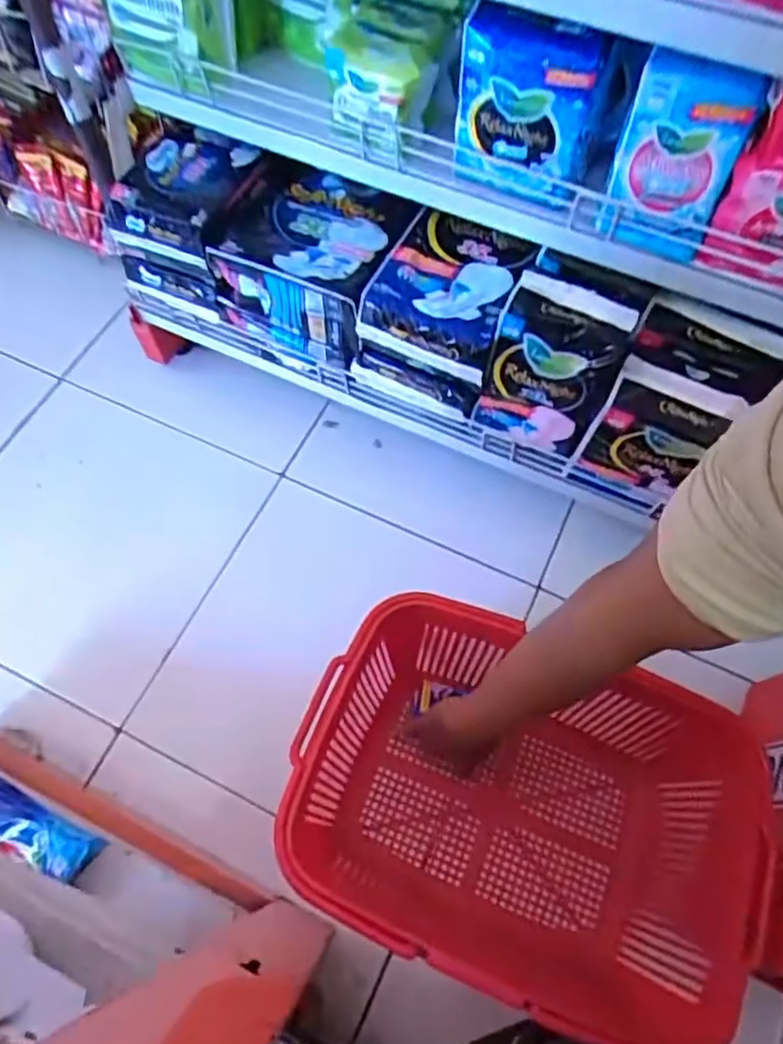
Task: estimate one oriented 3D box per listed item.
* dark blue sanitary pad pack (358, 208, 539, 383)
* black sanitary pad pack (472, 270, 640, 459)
[{"bbox_3d":[0.060,-0.249,0.712,0.148,0.079,0.137,26,67,12],"label":"dark blue sanitary pad pack"},{"bbox_3d":[0.171,-0.162,0.701,0.124,0.175,0.068,23,67,10],"label":"black sanitary pad pack"}]

